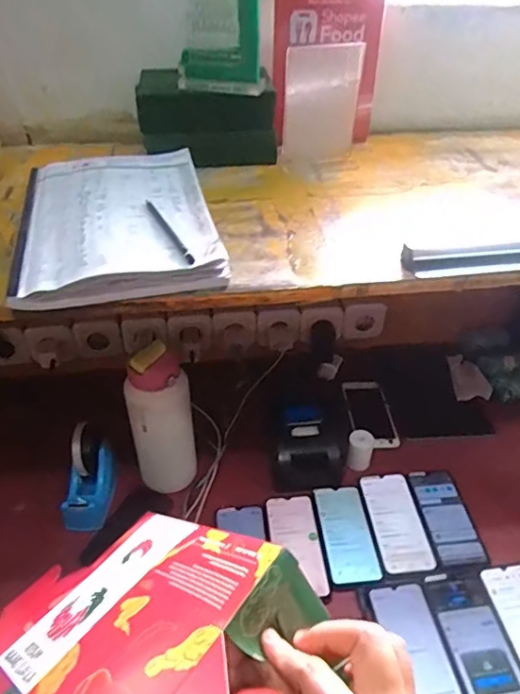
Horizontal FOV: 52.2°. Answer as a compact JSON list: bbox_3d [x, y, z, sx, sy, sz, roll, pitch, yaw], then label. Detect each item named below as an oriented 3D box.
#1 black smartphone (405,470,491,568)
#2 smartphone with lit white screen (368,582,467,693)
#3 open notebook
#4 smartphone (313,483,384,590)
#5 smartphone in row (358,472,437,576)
[{"bbox_3d":[0.278,0.253,0.798,0.079,0.007,0.158,-4,39,-5],"label":"black smartphone"},{"bbox_3d":[0.196,0.372,0.649,0.074,0.008,0.168,-8,39,-10],"label":"smartphone with lit white screen"},{"bbox_3d":[-0.161,-0.145,0.604,0.205,0.042,0.284,-9,39,-11],"label":"open notebook"},{"bbox_3d":[0.126,0.271,0.775,0.075,0.006,0.155,-4,39,-5],"label":"smartphone"},{"bbox_3d":[0.202,0.257,0.789,0.079,0.005,0.162,-4,39,-5],"label":"smartphone in row"}]

